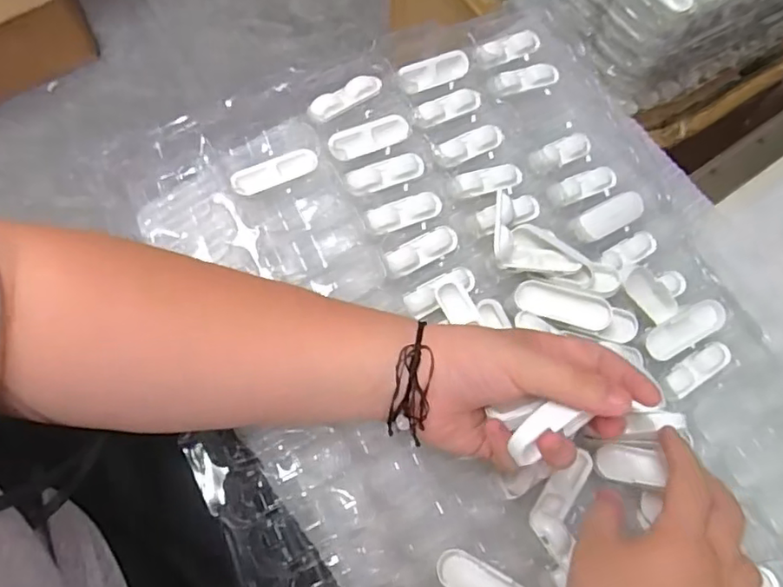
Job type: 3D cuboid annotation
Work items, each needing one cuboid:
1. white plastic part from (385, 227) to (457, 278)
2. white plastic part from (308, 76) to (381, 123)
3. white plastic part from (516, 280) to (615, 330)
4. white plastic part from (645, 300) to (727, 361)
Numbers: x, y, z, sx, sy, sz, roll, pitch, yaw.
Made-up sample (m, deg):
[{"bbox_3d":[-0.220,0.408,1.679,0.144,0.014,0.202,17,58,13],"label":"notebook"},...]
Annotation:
[{"bbox_3d":[0.022,-0.031,0.420,0.062,0.008,0.018,-28,71,-23],"label":"white plastic part"},{"bbox_3d":[-0.034,-0.147,0.437,0.059,0.007,0.017,-32,73,-11],"label":"white plastic part"},{"bbox_3d":[0.121,0.009,0.413,0.064,0.015,0.024,19,71,7],"label":"white plastic part"},{"bbox_3d":[0.215,0.029,0.431,0.064,0.017,0.023,-30,72,-10],"label":"white plastic part"}]

